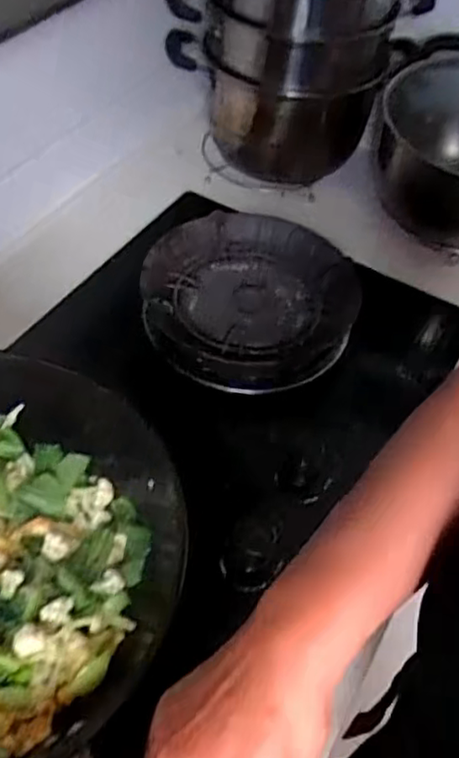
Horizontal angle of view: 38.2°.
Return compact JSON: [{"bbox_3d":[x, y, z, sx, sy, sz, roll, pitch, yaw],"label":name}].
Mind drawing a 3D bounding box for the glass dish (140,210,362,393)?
[{"bbox_3d":[0.024,-0.099,0.793,0.245,0.062,0.240,16,52,7],"label":"glass dish"}]

